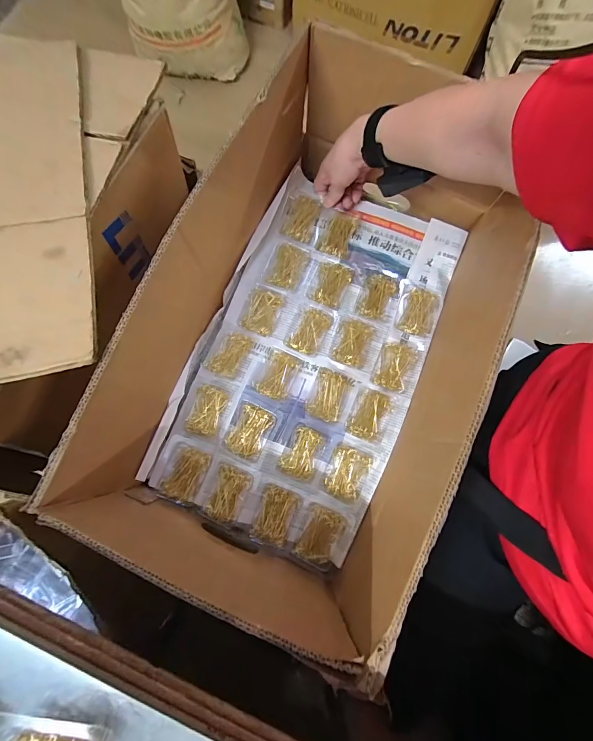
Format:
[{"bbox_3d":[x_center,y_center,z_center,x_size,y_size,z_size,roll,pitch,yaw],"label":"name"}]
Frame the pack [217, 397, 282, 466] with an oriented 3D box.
[{"bbox_3d":[-0.066,0.087,0.498,0.064,0.021,0.082,23,79,4],"label":"pack"}]

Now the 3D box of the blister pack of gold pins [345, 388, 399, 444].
[{"bbox_3d":[0.110,0.065,0.513,0.055,0.016,0.077,26,79,5],"label":"blister pack of gold pins"}]

